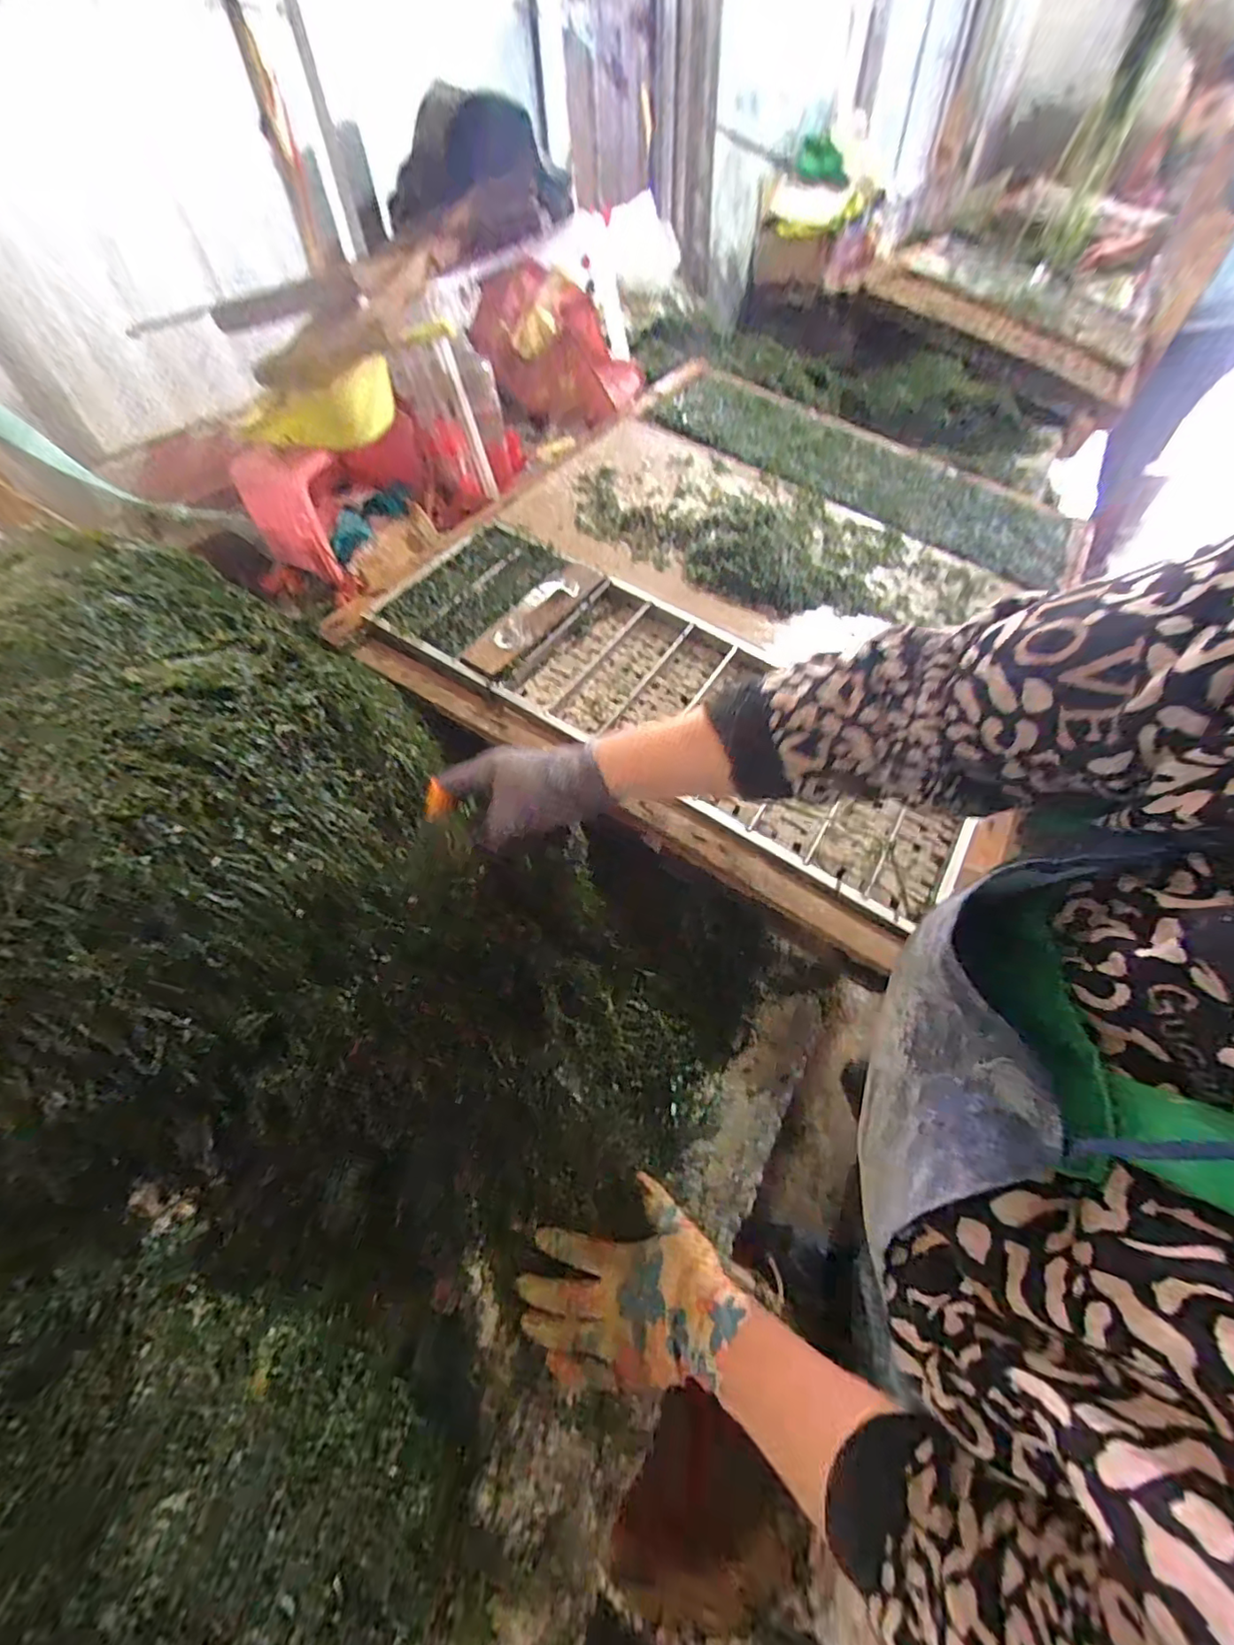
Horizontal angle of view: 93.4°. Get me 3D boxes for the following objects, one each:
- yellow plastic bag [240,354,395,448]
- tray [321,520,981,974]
[{"bbox_3d":[-0.411,-0.579,0.802,0.196,0.089,0.174,17,54,16],"label":"yellow plastic bag"},{"bbox_3d":[0.037,-0.142,0.661,0.704,0.056,0.295,33,62,12],"label":"tray"}]

